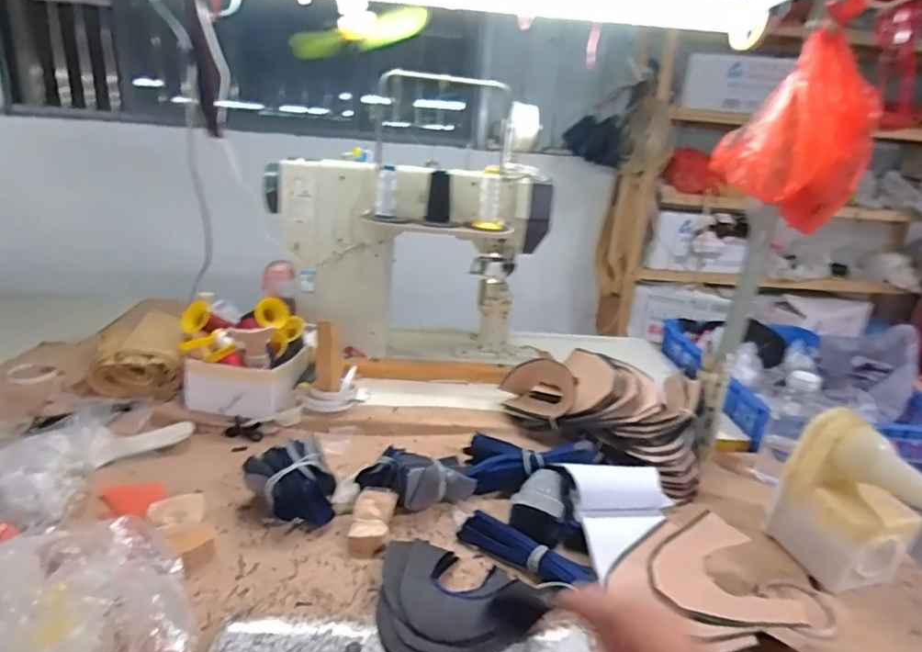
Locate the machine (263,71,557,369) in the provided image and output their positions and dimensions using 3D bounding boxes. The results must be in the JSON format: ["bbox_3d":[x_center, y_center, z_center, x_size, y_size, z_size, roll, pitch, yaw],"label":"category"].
[{"bbox_3d":[-0.106,-0.217,1.162,0.581,0.579,0.208,1,20,-8],"label":"machine"}]

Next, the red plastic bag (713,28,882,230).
[{"bbox_3d":[0.505,-0.279,0.798,0.108,0.239,0.212,-3,21,-18],"label":"red plastic bag"}]

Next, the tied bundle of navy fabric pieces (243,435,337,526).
[{"bbox_3d":[-0.237,0.223,0.752,0.110,0.069,0.109,-9,26,-30],"label":"tied bundle of navy fabric pieces"}]

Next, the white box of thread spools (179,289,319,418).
[{"bbox_3d":[-0.405,0.053,0.999,0.225,0.152,0.211,2,20,-6],"label":"white box of thread spools"}]

